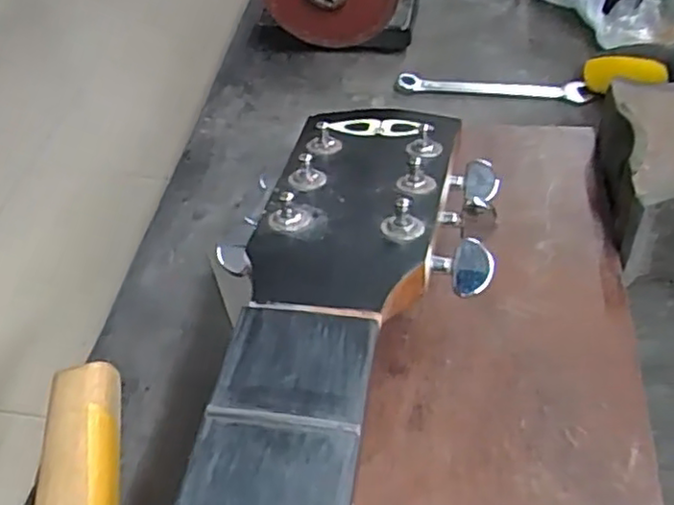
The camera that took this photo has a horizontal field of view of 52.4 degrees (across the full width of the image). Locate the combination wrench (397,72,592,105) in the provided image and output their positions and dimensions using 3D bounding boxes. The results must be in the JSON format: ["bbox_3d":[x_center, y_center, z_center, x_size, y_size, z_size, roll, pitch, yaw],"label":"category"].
[{"bbox_3d":[0.108,-0.115,0.479,0.129,0.010,0.013,5,50,9],"label":"combination wrench"}]

